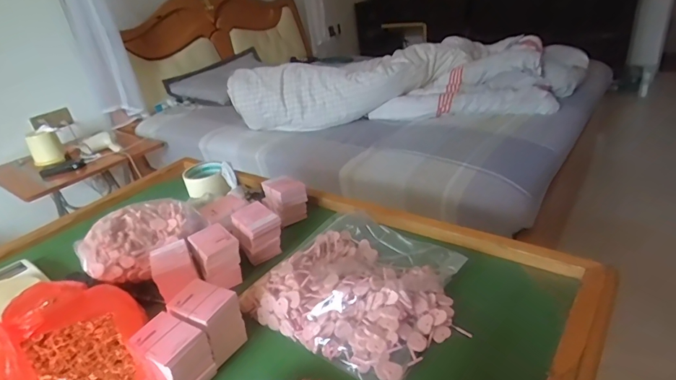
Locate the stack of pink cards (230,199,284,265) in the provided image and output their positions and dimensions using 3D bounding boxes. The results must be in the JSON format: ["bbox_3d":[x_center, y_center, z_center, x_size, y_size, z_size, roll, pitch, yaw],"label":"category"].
[{"bbox_3d":[-0.121,0.063,0.622,0.054,0.064,0.066,-25,33,-29],"label":"stack of pink cards"}]

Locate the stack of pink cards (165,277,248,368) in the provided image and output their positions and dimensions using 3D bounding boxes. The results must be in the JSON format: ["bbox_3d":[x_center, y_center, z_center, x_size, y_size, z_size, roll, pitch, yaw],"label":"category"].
[{"bbox_3d":[-0.151,0.151,0.478,0.075,0.063,0.054,12,34,32],"label":"stack of pink cards"}]

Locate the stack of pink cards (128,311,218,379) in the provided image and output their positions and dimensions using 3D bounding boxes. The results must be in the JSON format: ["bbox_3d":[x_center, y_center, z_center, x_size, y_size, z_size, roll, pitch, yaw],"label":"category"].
[{"bbox_3d":[-0.173,0.177,0.435,0.064,0.064,0.054,10,33,30],"label":"stack of pink cards"}]

